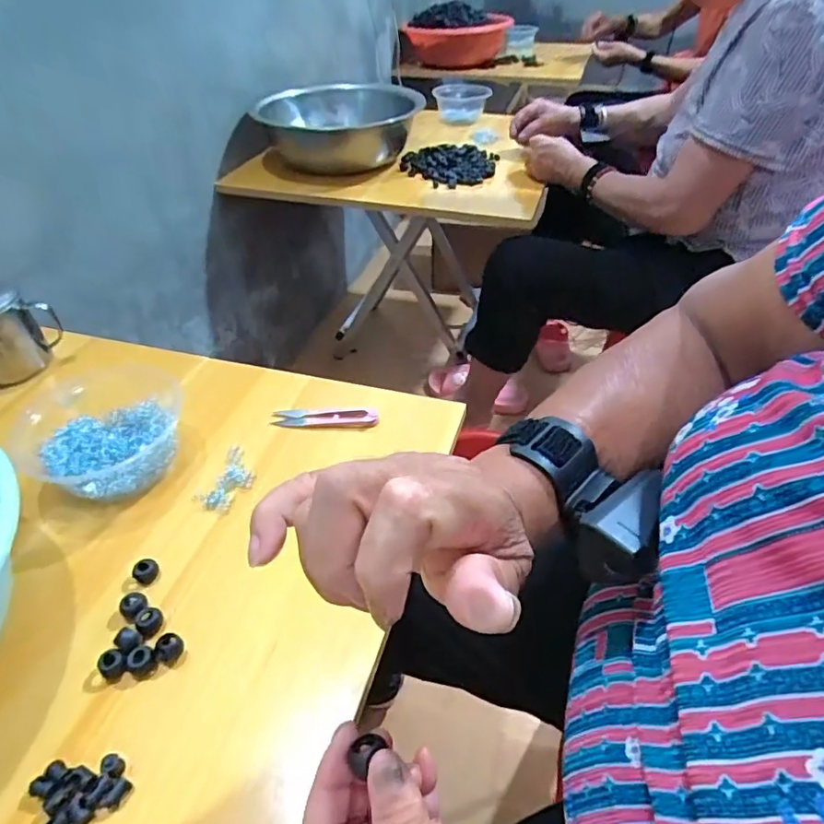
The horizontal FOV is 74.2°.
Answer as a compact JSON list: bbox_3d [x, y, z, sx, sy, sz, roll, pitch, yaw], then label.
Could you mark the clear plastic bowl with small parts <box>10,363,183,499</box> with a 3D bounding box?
[{"bbox_3d":[-0.268,0.020,0.495,0.114,0.043,0.147,-16,42,-13],"label":"clear plastic bowl with small parts"}]

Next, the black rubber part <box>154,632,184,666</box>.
[{"bbox_3d":[-0.162,0.158,0.364,0.018,0.013,0.016,-33,49,-29],"label":"black rubber part"}]

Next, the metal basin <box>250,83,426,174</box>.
[{"bbox_3d":[-0.134,-0.553,1.064,0.289,0.108,0.289,-2,41,2],"label":"metal basin"}]

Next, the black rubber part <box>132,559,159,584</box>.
[{"bbox_3d":[-0.199,0.119,0.407,0.018,0.008,0.018,-25,45,-23],"label":"black rubber part"}]

